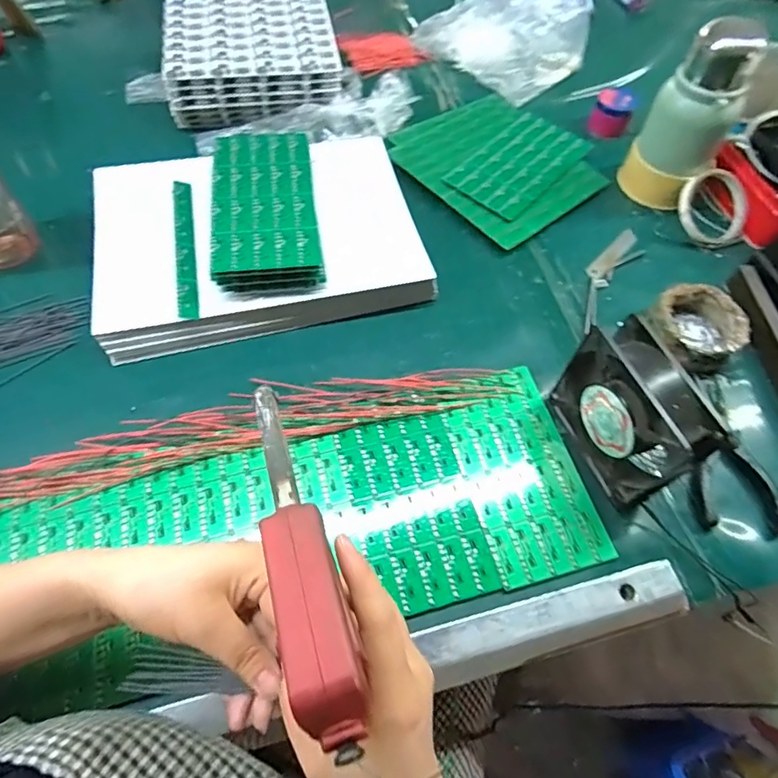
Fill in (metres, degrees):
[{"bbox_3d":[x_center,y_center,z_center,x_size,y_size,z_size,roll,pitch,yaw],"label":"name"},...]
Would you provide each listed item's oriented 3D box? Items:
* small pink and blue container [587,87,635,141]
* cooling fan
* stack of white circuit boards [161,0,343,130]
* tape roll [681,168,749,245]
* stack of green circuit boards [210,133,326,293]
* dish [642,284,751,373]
[{"bbox_3d":[0.301,-0.371,0.701,0.053,0.044,0.057,23,61,9],"label":"small pink and blue container"},{"bbox_3d":[0.198,0.022,0.433,0.051,0.114,0.124,-19,63,-14],"label":"cooling fan"},{"bbox_3d":[-0.186,-0.445,0.692,0.220,0.066,0.184,-12,62,-11],"label":"stack of white circuit boards"},{"bbox_3d":[0.383,-0.213,0.614,0.072,0.012,0.085,-27,101,4],"label":"tape roll"},{"bbox_3d":[-0.126,-0.184,0.527,0.100,0.033,0.185,-6,61,-8],"label":"stack of green circuit boards"},{"bbox_3d":[0.311,-0.061,0.529,0.086,0.041,0.083,2,60,-3],"label":"dish"}]

